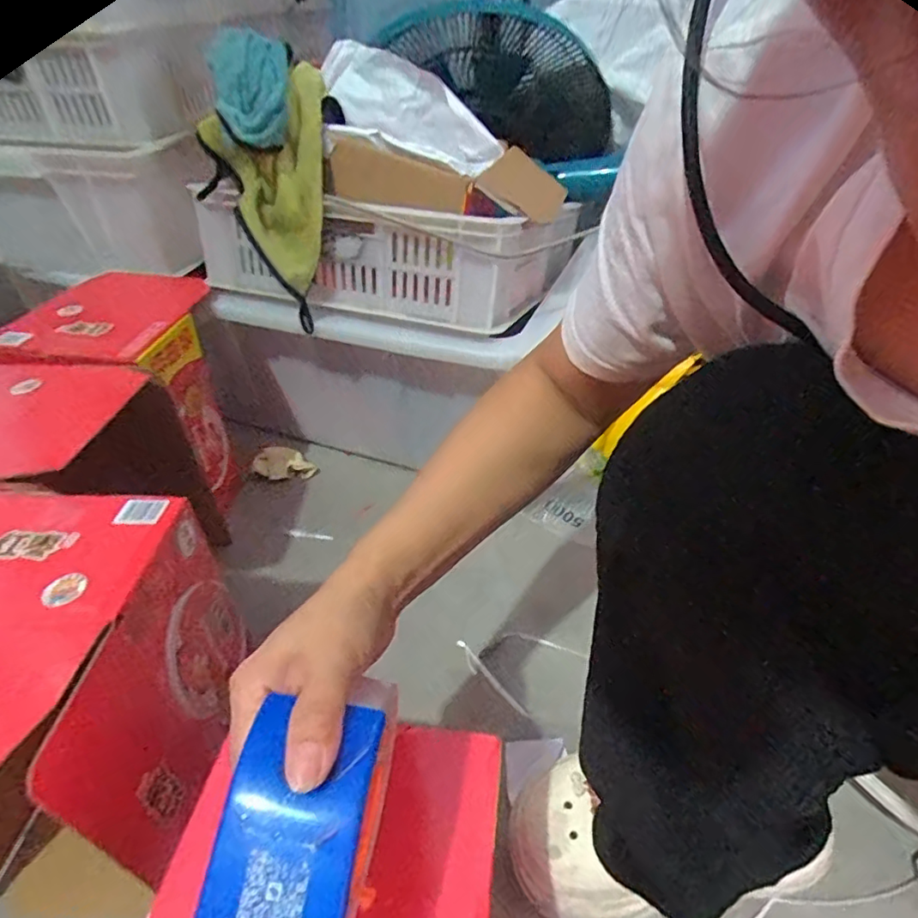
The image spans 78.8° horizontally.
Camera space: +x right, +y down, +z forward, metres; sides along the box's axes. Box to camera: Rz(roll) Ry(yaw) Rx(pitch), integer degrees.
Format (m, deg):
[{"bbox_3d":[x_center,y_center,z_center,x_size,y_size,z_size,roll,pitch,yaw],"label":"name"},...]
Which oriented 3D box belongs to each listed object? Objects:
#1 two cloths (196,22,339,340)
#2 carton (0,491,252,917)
[{"bbox_3d":[-0.190,-0.301,0.595,0.138,0.225,0.124,-12,42,-12],"label":"two cloths"},{"bbox_3d":[-0.300,0.161,0.420,0.197,0.193,0.203,-2,41,-1],"label":"carton"}]

